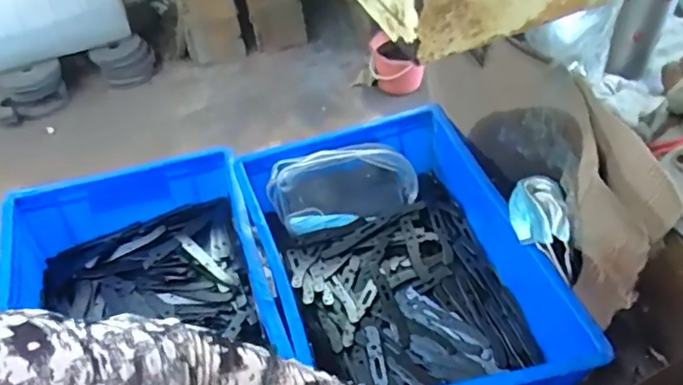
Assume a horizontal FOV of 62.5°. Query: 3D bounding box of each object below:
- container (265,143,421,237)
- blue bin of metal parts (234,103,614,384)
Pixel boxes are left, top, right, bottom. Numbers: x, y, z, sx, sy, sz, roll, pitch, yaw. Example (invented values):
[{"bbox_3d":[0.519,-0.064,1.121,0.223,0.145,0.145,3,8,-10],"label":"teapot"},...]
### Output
[{"bbox_3d":[0.003,-0.011,0.802,0.203,0.104,0.032,-14,8,-9],"label":"container"},{"bbox_3d":[0.067,0.089,0.689,0.291,0.109,0.400,-16,49,-7],"label":"blue bin of metal parts"}]

